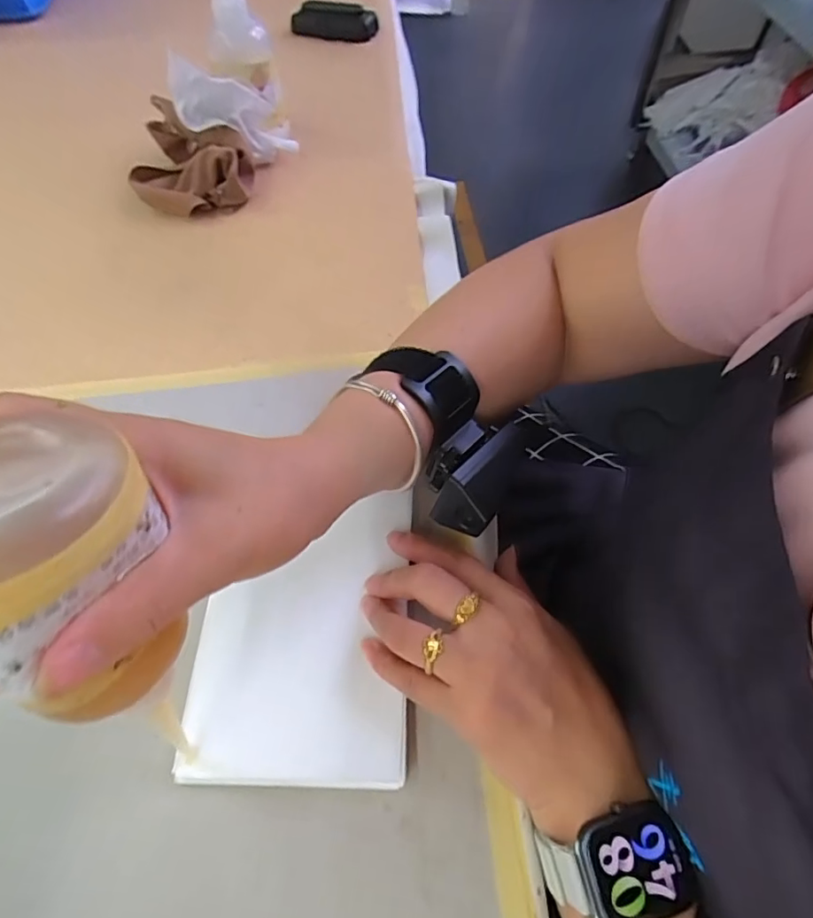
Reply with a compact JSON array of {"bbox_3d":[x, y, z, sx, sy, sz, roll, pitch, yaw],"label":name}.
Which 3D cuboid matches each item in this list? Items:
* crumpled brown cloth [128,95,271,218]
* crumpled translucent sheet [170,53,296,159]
[{"bbox_3d":[-0.191,-0.264,0.478,0.110,0.043,0.101,12,61,9],"label":"crumpled brown cloth"},{"bbox_3d":[-0.157,-0.315,0.484,0.122,0.055,0.047,5,50,-42],"label":"crumpled translucent sheet"}]

